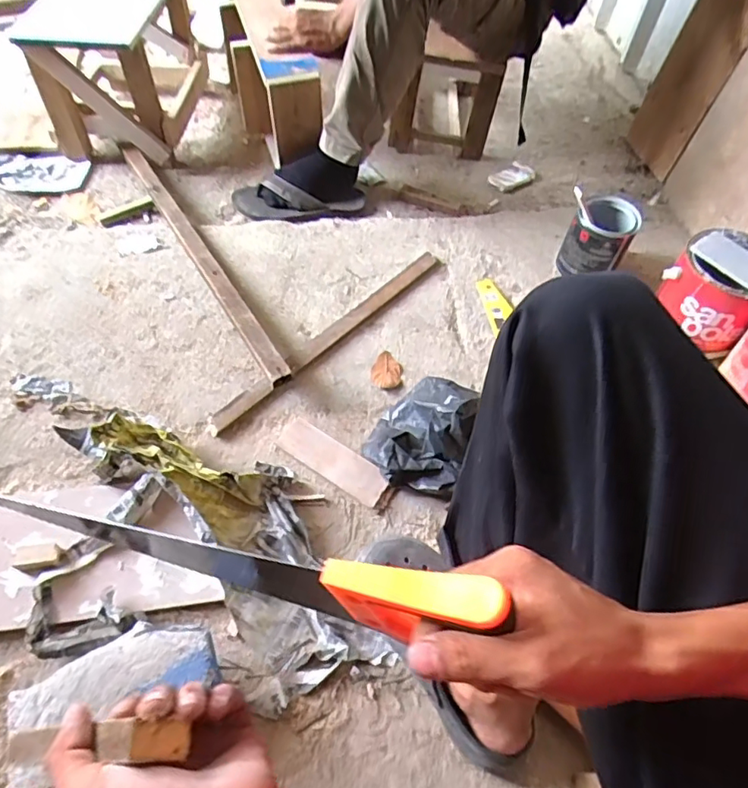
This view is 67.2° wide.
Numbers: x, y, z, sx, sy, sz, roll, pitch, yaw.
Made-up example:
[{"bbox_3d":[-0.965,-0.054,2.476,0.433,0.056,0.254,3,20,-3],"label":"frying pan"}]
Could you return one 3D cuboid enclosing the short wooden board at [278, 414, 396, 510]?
[{"bbox_3d":[-0.056,0.095,0.797,0.184,0.011,0.053,32,66,18],"label":"short wooden board"}]

